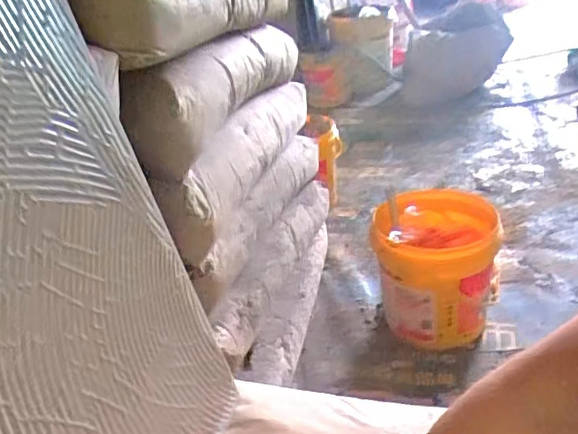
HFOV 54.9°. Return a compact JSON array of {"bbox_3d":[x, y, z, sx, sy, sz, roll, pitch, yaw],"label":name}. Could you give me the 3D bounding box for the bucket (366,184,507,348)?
[{"bbox_3d":[0.293,0.099,1.105,0.229,0.228,0.237,-6,28,3],"label":"bucket"}]

